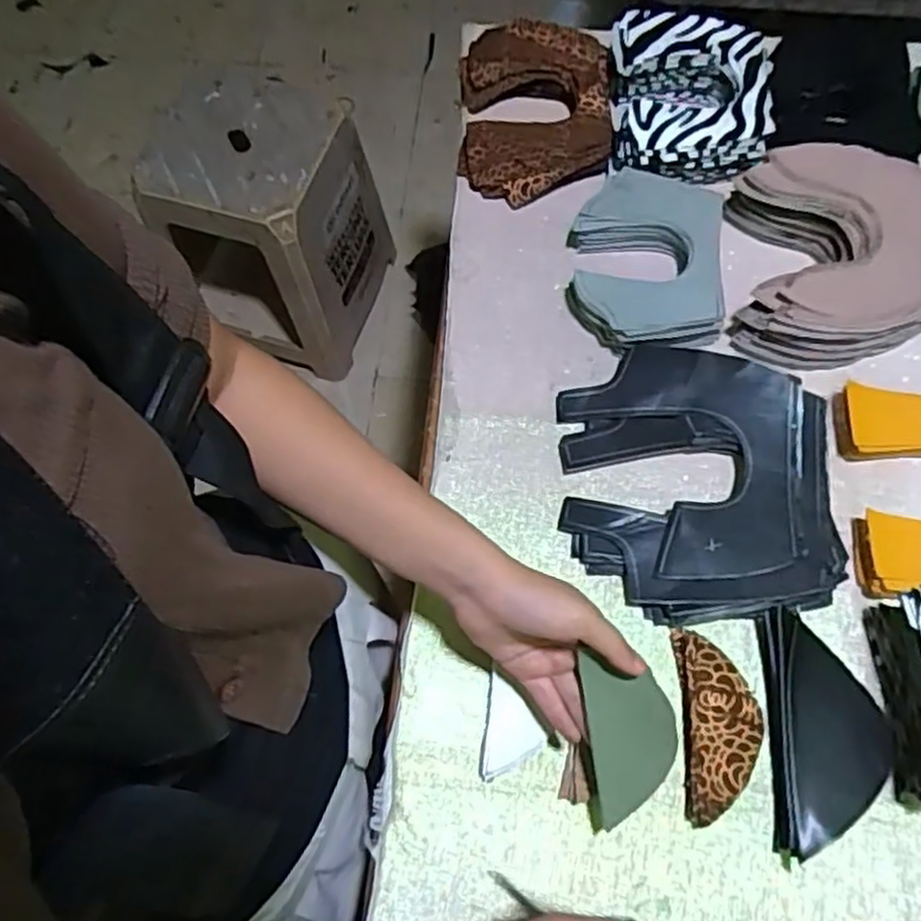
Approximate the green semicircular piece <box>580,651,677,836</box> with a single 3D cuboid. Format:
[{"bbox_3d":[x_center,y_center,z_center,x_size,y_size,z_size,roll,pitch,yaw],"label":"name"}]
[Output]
[{"bbox_3d":[0.105,0.170,0.448,0.050,0.004,0.103,-7,92,11],"label":"green semicircular piece"}]

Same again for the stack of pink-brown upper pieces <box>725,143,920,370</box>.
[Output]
[{"bbox_3d":[0.319,-0.168,0.600,0.182,0.059,0.180,4,67,4],"label":"stack of pink-brown upper pieces"}]

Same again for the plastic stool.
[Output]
[{"bbox_3d":[-0.319,-0.414,1.312,0.305,0.376,0.309,16,70,7],"label":"plastic stool"}]

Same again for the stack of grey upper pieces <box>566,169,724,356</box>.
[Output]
[{"bbox_3d":[0.155,-0.168,0.618,0.123,0.039,0.160,3,67,4],"label":"stack of grey upper pieces"}]

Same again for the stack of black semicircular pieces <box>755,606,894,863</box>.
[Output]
[{"bbox_3d":[0.239,0.175,0.482,0.072,0.035,0.144,0,67,2],"label":"stack of black semicircular pieces"}]

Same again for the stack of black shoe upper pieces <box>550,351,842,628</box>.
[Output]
[{"bbox_3d":[0.174,0.014,0.548,0.189,0.035,0.204,1,67,3],"label":"stack of black shoe upper pieces"}]

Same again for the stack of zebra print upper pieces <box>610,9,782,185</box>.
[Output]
[{"bbox_3d":[0.208,-0.324,0.671,0.138,0.068,0.162,3,67,4],"label":"stack of zebra print upper pieces"}]

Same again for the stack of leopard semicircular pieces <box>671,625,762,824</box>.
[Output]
[{"bbox_3d":[0.173,0.176,0.492,0.049,0.019,0.119,1,67,3],"label":"stack of leopard semicircular pieces"}]

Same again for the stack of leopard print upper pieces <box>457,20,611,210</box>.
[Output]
[{"bbox_3d":[0.069,-0.326,0.688,0.138,0.047,0.181,0,67,3],"label":"stack of leopard print upper pieces"}]

